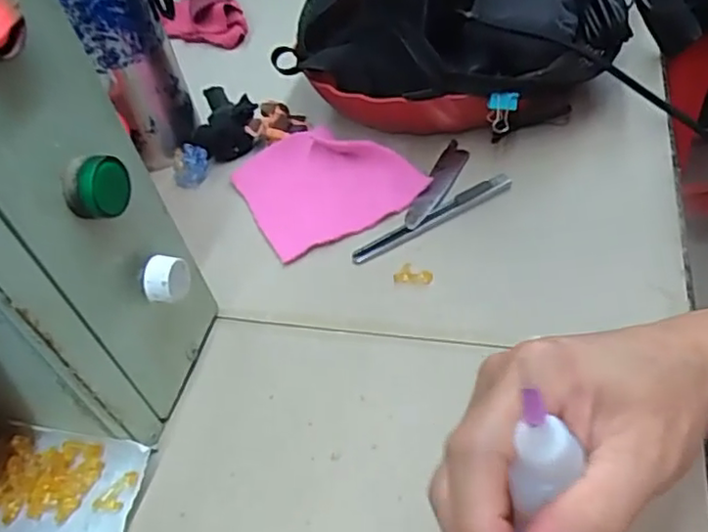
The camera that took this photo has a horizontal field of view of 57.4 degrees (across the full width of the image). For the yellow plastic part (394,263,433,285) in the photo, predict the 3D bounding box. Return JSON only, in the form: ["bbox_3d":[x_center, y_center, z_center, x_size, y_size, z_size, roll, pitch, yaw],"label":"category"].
[{"bbox_3d":[0.038,0.005,0.414,0.025,0.004,0.013,7,48,14],"label":"yellow plastic part"}]

